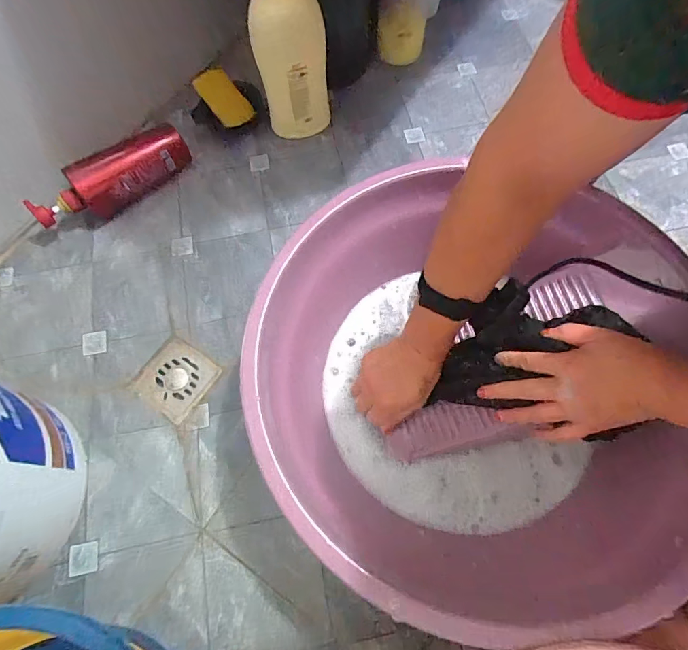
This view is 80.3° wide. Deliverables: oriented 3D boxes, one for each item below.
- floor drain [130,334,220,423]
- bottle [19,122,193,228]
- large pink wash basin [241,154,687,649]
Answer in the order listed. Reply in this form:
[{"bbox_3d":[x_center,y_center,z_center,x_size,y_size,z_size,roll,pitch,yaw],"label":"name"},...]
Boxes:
[{"bbox_3d":[-0.243,0.078,0.593,0.098,0.008,0.096,33,73,14],"label":"floor drain"},{"bbox_3d":[-0.375,-0.234,0.666,0.260,0.070,0.065,-35,71,-11],"label":"bottle"},{"bbox_3d":[0.130,0.063,0.476,0.450,0.174,0.441,-1,68,2],"label":"large pink wash basin"}]

